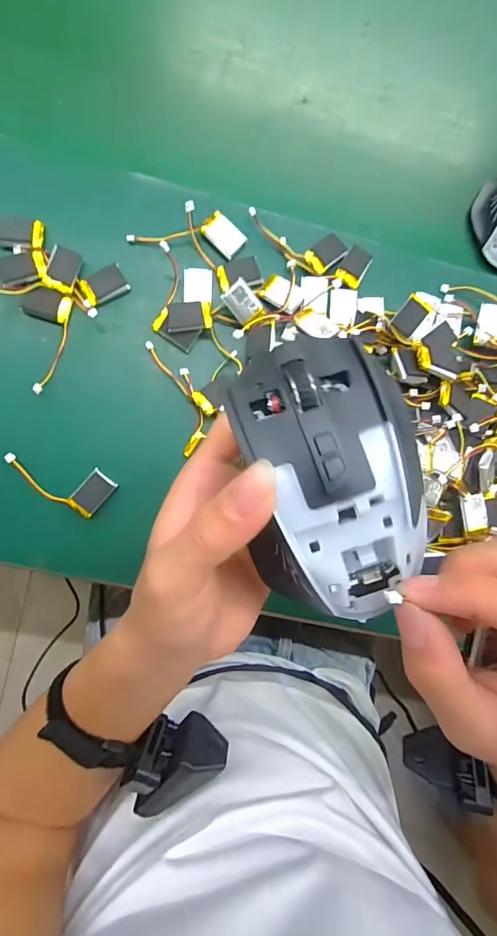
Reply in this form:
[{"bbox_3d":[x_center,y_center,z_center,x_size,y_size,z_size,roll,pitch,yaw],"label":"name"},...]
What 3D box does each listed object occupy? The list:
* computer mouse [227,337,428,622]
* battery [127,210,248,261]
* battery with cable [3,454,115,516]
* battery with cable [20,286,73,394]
[{"bbox_3d":[0.031,0.007,0.165,0.064,0.032,0.110,-16,90,-6],"label":"computer mouse"},{"bbox_3d":[-0.044,-0.175,0.318,0.084,0.008,0.031,5,88,-6],"label":"battery"},{"bbox_3d":[-0.133,0.006,0.304,0.073,0.006,0.033,29,86,-4],"label":"battery with cable"},{"bbox_3d":[-0.149,-0.091,0.306,0.033,0.006,0.073,11,87,-5],"label":"battery with cable"}]

